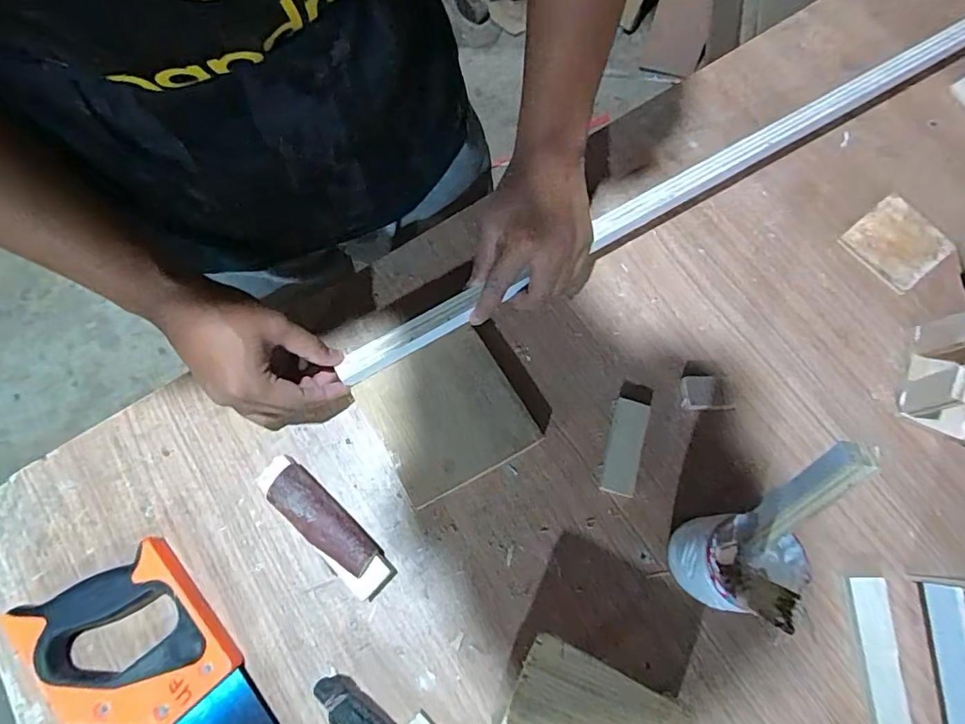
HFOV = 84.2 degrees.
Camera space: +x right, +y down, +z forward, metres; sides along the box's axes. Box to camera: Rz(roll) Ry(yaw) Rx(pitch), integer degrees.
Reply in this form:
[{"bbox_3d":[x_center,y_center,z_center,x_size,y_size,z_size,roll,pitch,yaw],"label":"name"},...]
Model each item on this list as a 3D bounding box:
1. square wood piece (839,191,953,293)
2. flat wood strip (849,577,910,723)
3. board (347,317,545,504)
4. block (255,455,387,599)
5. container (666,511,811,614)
[{"bbox_3d":[0.390,-0.113,0.503,0.078,0.012,0.073,-37,75,-10],"label":"square wood piece"},{"bbox_3d":[0.296,0.220,0.398,0.025,0.014,0.110,1,72,1],"label":"flat wood strip"},{"bbox_3d":[-0.032,0.045,0.456,0.117,0.020,0.117,-29,74,-8],"label":"board"},{"bbox_3d":[-0.126,0.128,0.425,0.126,0.029,0.037,43,78,13],"label":"block"},{"bbox_3d":[0.170,0.135,0.373,0.060,0.117,0.057,-1,73,2],"label":"container"}]

